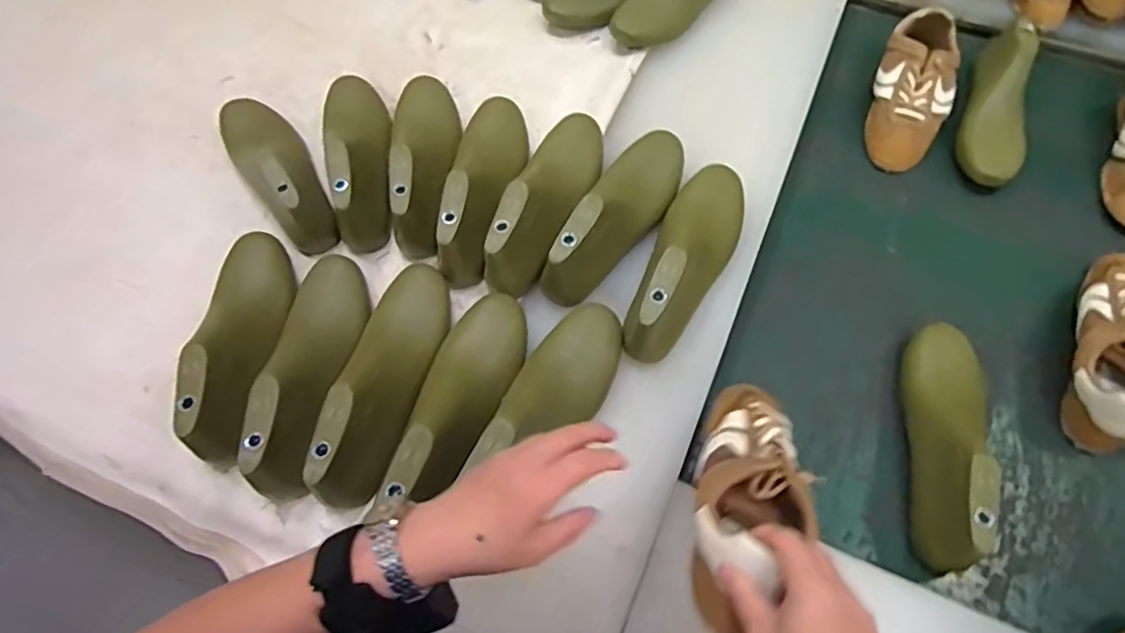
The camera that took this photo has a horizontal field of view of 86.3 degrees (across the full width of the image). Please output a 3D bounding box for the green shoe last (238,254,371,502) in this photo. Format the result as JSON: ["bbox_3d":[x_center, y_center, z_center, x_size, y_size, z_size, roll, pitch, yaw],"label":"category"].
[{"bbox_3d":[-0.256,0.049,0.617,0.074,0.095,0.255,2,50,1],"label":"green shoe last"}]

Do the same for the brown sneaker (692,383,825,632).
[{"bbox_3d":[0.155,0.136,0.490,0.087,0.080,0.217,20,41,10],"label":"brown sneaker"}]

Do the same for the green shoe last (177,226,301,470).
[{"bbox_3d":[-0.331,0.012,0.616,0.082,0.074,0.262,-7,63,-2],"label":"green shoe last"}]

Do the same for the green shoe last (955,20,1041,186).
[{"bbox_3d":[0.600,-0.289,0.809,0.081,0.089,0.250,23,67,13],"label":"green shoe last"}]

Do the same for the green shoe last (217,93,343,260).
[{"bbox_3d":[-0.354,-0.194,0.725,0.084,0.111,0.265,-30,66,-12],"label":"green shoe last"}]

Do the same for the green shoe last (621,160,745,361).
[{"bbox_3d":[0.145,-0.076,0.652,0.085,0.073,0.268,20,64,10],"label":"green shoe last"}]

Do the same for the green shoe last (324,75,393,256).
[{"bbox_3d":[-0.253,-0.214,0.743,0.078,0.090,0.269,-14,64,-5],"label":"green shoe last"}]

